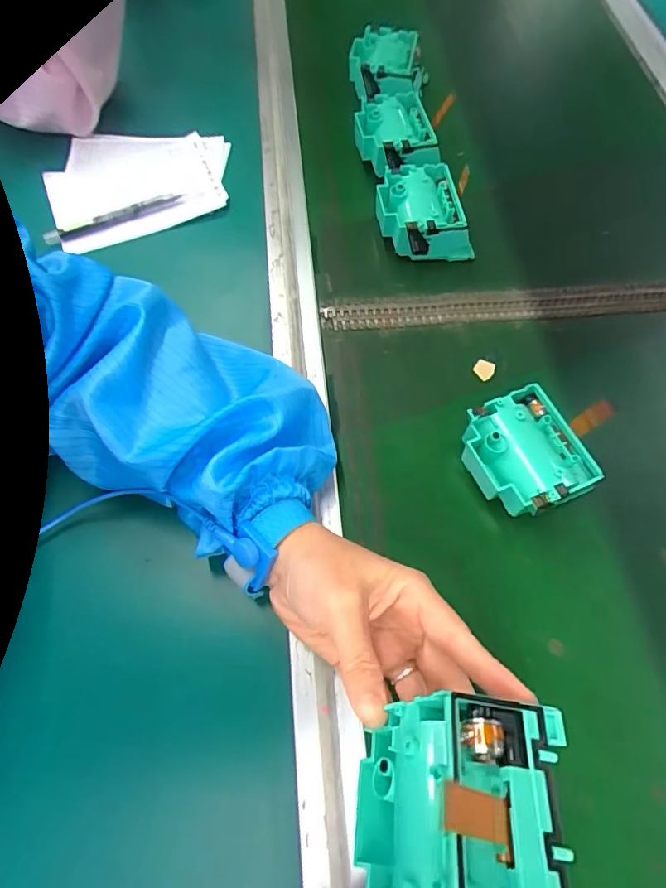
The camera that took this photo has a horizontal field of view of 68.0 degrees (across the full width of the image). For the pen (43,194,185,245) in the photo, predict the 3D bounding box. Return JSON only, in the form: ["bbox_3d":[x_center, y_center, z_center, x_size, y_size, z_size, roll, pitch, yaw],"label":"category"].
[{"bbox_3d":[-0.193,-0.205,0.443,0.118,0.008,0.016,-25,67,-14],"label":"pen"}]

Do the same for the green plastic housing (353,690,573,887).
[{"bbox_3d":[0.046,0.134,0.181,0.066,0.057,0.072,6,64,1],"label":"green plastic housing"}]

